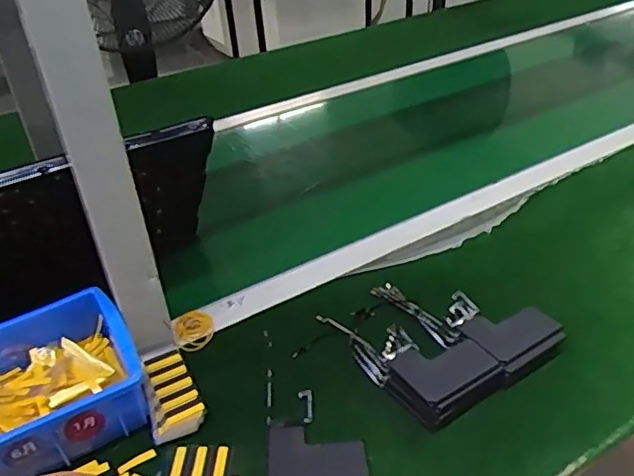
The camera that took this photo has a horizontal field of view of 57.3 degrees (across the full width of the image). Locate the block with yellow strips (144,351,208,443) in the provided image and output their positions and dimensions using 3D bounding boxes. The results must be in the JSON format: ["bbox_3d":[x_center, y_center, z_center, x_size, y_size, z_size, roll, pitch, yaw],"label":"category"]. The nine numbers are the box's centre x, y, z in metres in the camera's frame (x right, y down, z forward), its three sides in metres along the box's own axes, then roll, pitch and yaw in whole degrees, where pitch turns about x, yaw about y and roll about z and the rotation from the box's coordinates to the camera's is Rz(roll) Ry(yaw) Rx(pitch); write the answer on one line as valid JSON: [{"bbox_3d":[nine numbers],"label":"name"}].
[{"bbox_3d":[-0.127,0.133,0.508,0.045,0.011,0.090,-15,37,-16],"label":"block with yellow strips"}]

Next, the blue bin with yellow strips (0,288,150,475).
[{"bbox_3d":[-0.257,0.127,0.476,0.200,0.065,0.147,-23,40,-25],"label":"blue bin with yellow strips"}]

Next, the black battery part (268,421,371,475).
[{"bbox_3d":[0.001,0.169,0.458,0.075,0.007,0.057,-5,35,-2],"label":"black battery part"}]

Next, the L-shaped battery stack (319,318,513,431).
[{"bbox_3d":[0.084,0.100,0.529,0.091,0.031,0.151,-20,38,-21],"label":"L-shaped battery stack"}]

